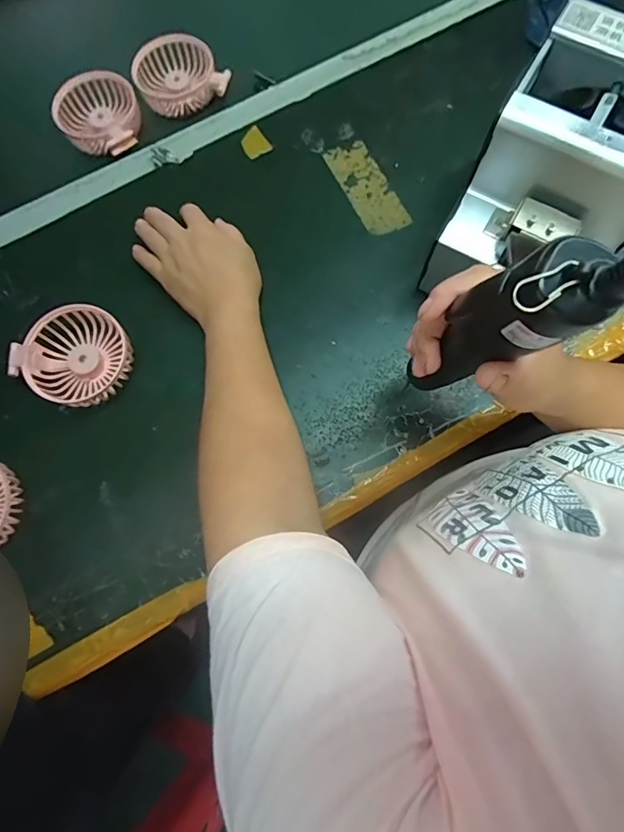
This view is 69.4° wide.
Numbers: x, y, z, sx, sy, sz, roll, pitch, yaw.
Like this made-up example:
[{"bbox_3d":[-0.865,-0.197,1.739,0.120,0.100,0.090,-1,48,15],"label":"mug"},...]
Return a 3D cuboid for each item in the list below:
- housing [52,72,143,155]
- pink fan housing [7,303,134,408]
[{"bbox_3d":[-0.225,-0.327,0.486,0.087,0.029,0.084,10,74,4],"label":"housing"},{"bbox_3d":[-0.209,-0.052,0.403,0.084,0.034,0.088,0,73,1],"label":"pink fan housing"}]

